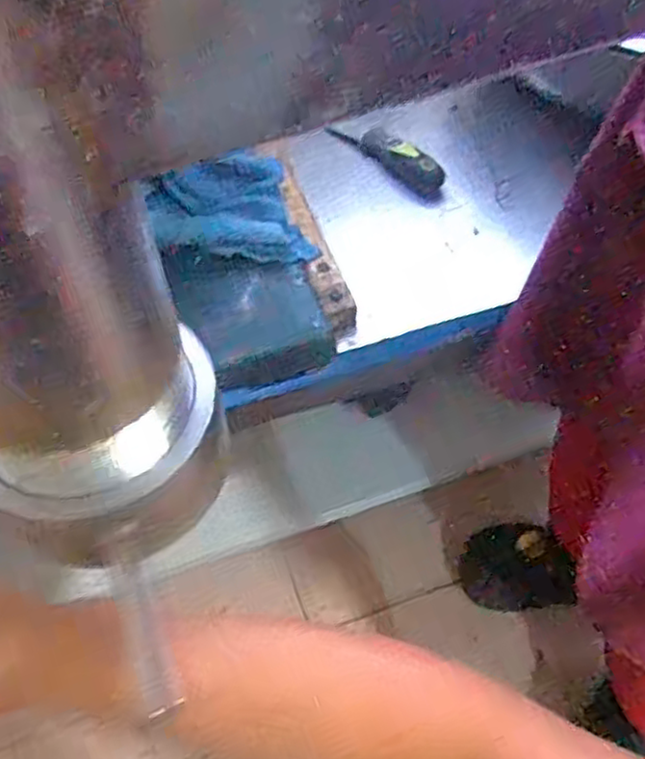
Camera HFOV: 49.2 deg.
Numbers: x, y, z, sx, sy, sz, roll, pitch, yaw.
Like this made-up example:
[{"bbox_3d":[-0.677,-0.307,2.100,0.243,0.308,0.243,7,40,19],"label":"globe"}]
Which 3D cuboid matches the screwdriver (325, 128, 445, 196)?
[{"bbox_3d":[0.066,-0.228,0.716,0.131,0.031,0.022,34,62,24],"label":"screwdriver"}]

